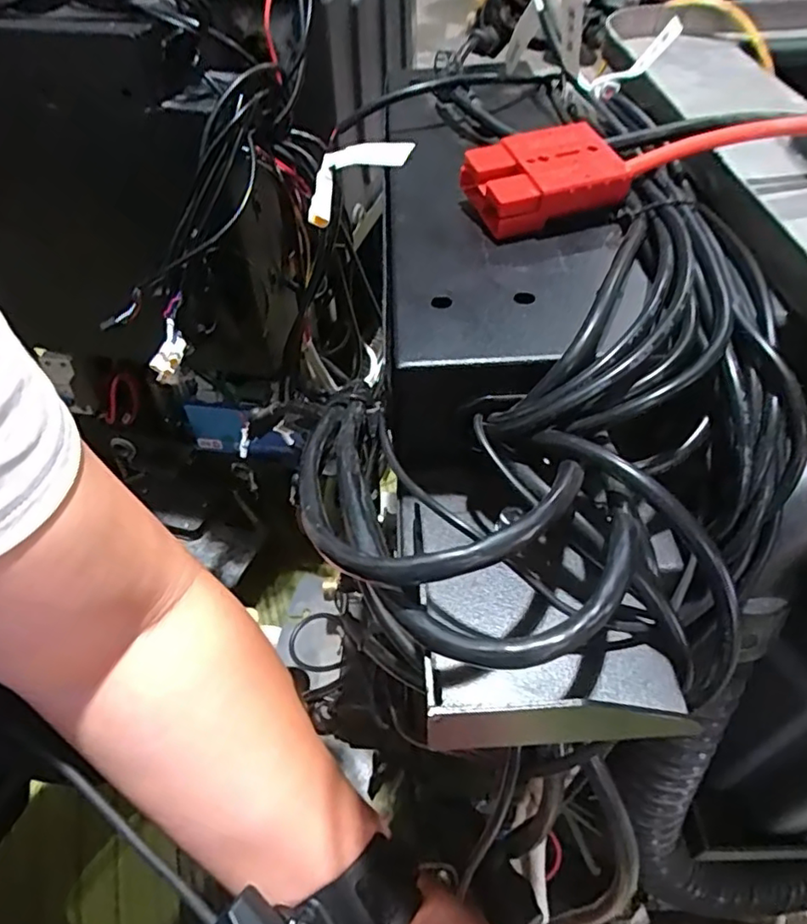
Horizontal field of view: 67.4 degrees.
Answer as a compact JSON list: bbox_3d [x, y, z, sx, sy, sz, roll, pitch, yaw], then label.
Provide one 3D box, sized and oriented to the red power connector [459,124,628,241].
[{"bbox_3d":[0.046,-0.093,0.199,0.044,0.021,0.032,-13,49,-9],"label":"red power connector"}]

